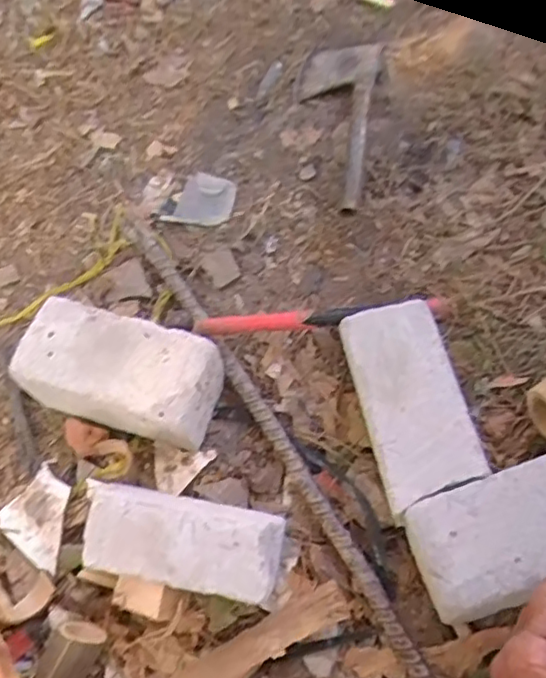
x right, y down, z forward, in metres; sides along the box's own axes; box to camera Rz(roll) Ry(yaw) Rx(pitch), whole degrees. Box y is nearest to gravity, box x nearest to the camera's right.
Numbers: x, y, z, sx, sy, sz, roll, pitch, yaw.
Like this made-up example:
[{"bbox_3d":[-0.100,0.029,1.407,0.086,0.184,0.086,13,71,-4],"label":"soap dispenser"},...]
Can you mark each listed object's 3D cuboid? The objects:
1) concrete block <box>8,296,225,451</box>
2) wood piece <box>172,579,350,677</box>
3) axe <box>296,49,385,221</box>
[{"bbox_3d":[-0.166,0.040,0.693,0.201,0.098,0.105,14,65,10],"label":"concrete block"},{"bbox_3d":[-0.060,0.314,0.589,0.286,0.023,0.049,-24,88,-5],"label":"wood piece"},{"bbox_3d":[0.072,-0.281,0.819,0.108,0.056,0.298,8,64,7],"label":"axe"}]

